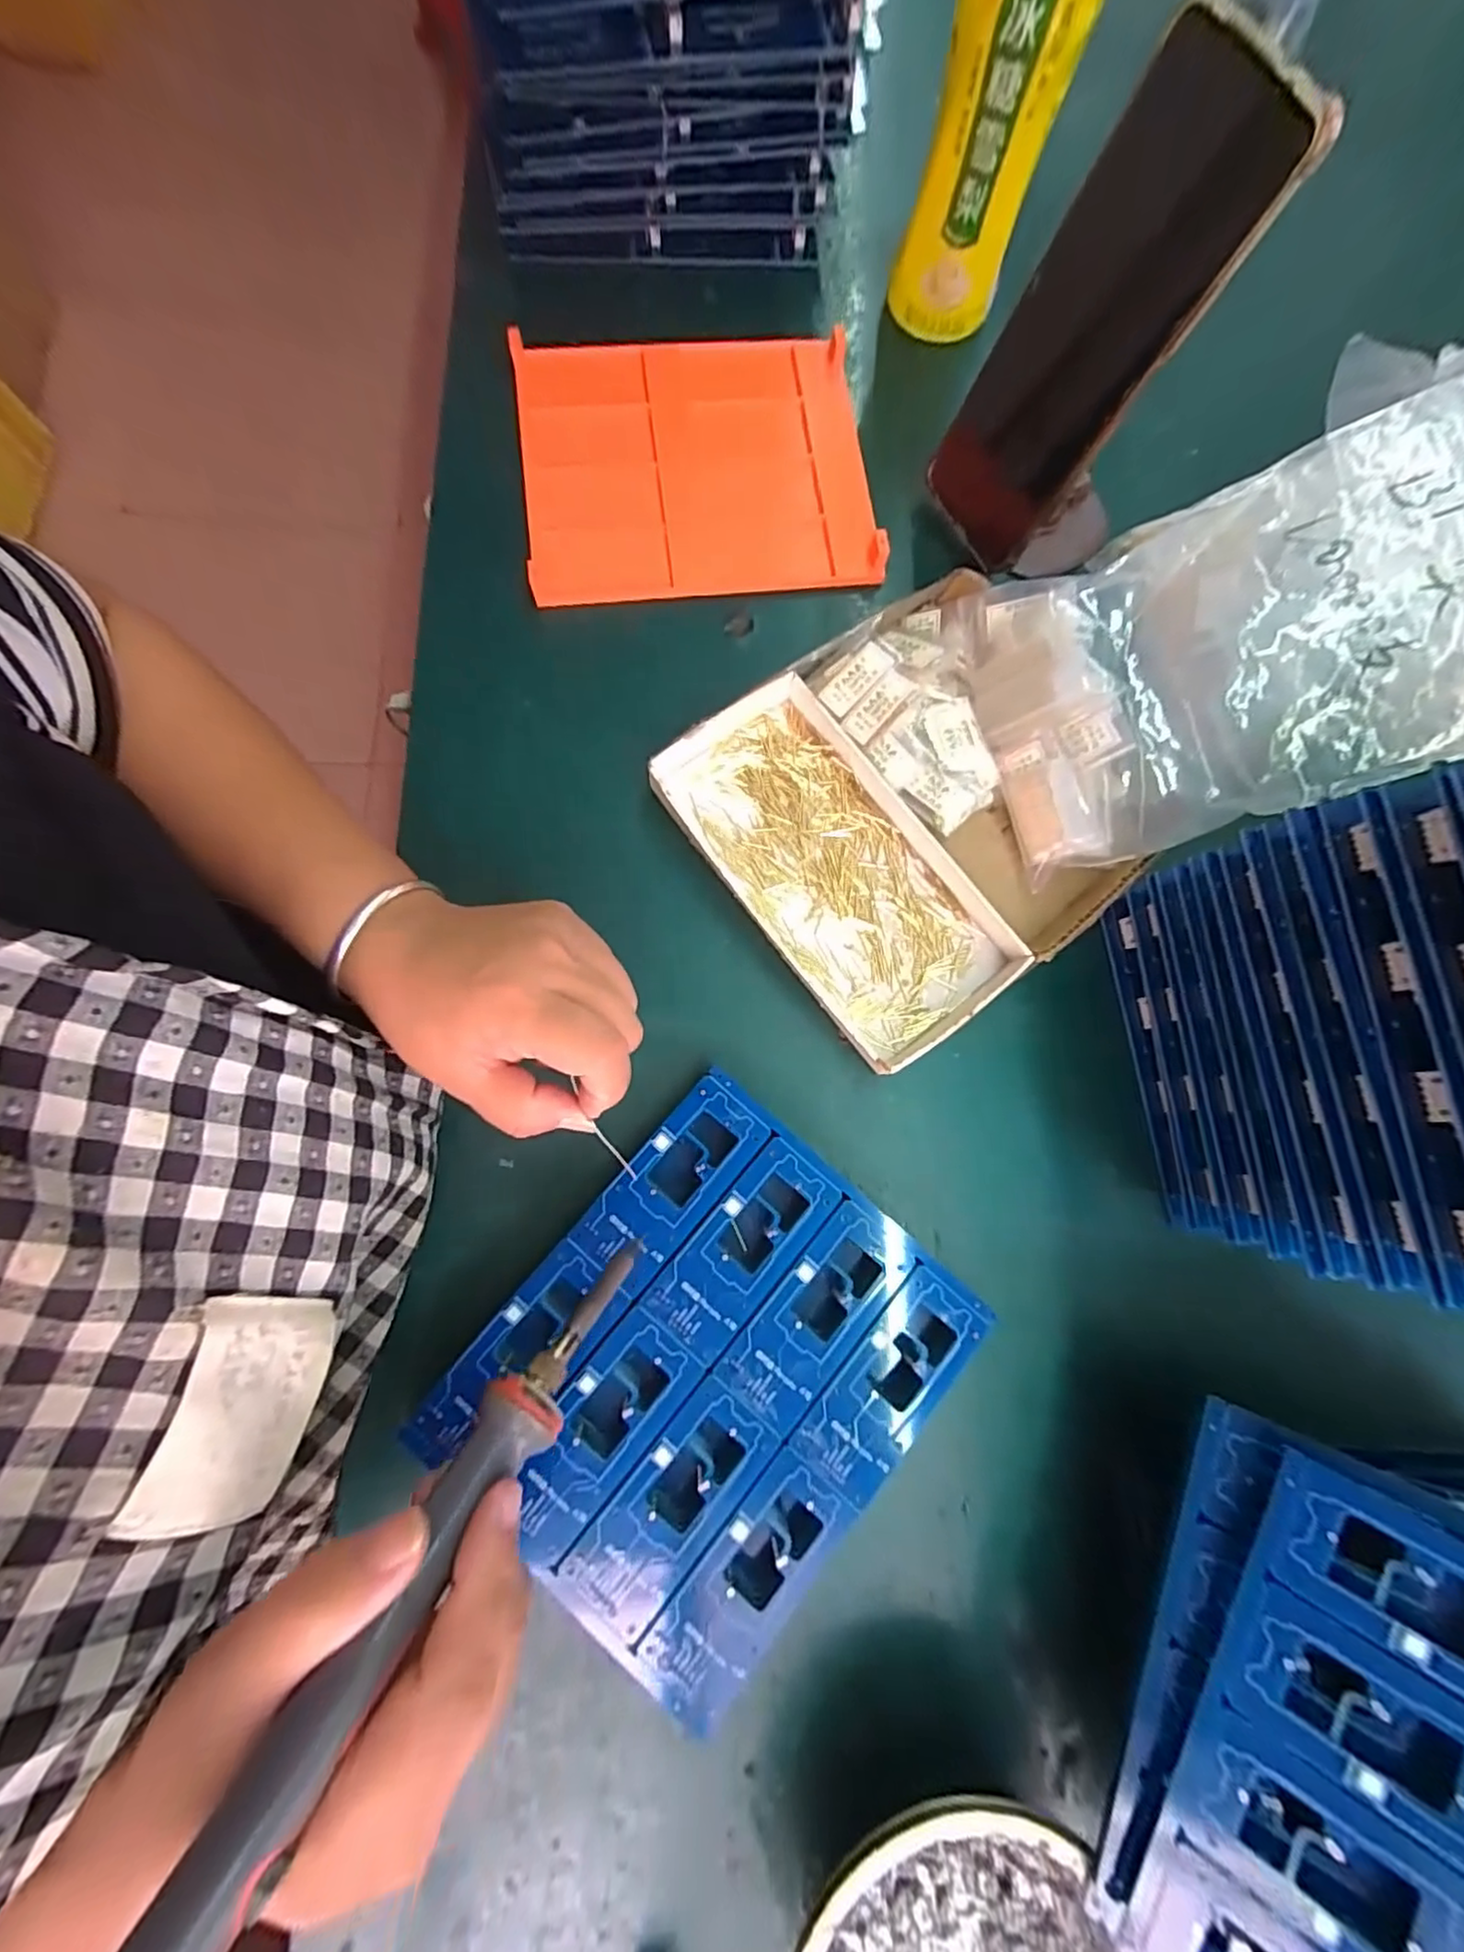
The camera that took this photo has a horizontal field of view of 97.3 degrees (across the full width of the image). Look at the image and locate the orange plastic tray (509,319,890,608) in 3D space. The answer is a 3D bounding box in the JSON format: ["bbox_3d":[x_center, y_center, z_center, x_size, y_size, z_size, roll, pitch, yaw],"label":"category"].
[{"bbox_3d":[-0.020,-0.298,0.366,0.194,0.014,0.170,-6,79,-2],"label":"orange plastic tray"}]

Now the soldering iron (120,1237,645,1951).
[{"bbox_3d":[-0.086,0.163,0.172,0.020,0.014,0.213,33,41,5],"label":"soldering iron"}]

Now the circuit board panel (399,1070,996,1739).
[{"bbox_3d":[-0.009,0.166,0.274,0.160,0.024,0.184,40,81,6],"label":"circuit board panel"}]

